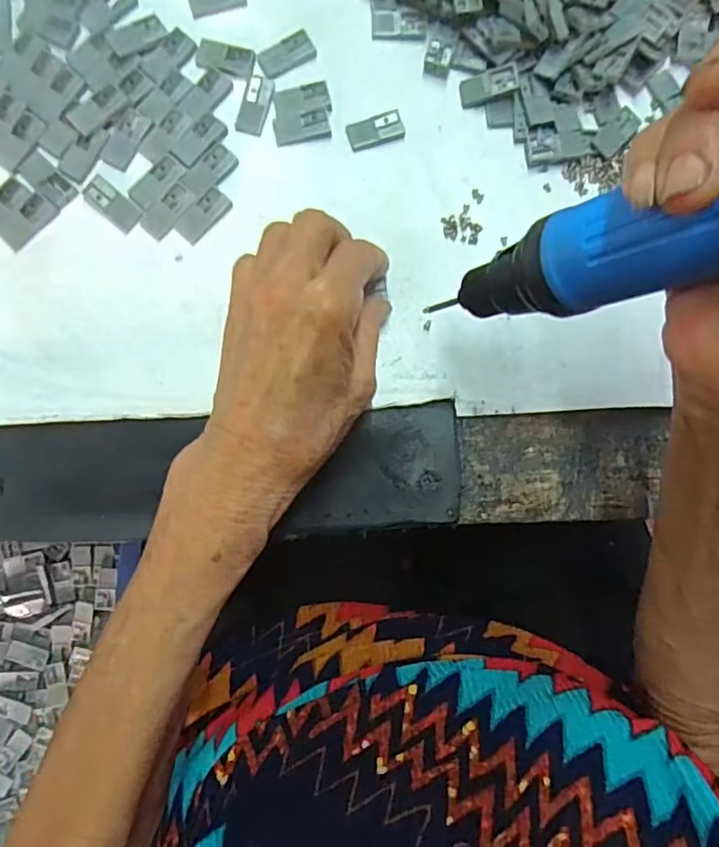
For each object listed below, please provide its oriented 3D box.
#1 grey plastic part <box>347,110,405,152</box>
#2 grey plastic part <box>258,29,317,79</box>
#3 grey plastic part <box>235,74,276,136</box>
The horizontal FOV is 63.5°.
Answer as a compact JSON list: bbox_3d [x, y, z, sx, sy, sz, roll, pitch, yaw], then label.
[{"bbox_3d":[0.008,-0.146,0.290,0.028,0.004,0.014,-18,86,-5],"label":"grey plastic part"},{"bbox_3d":[-0.036,-0.186,0.290,0.028,0.004,0.017,-30,87,-6],"label":"grey plastic part"},{"bbox_3d":[-0.052,-0.158,0.286,0.014,0.004,0.031,13,84,-2],"label":"grey plastic part"}]

